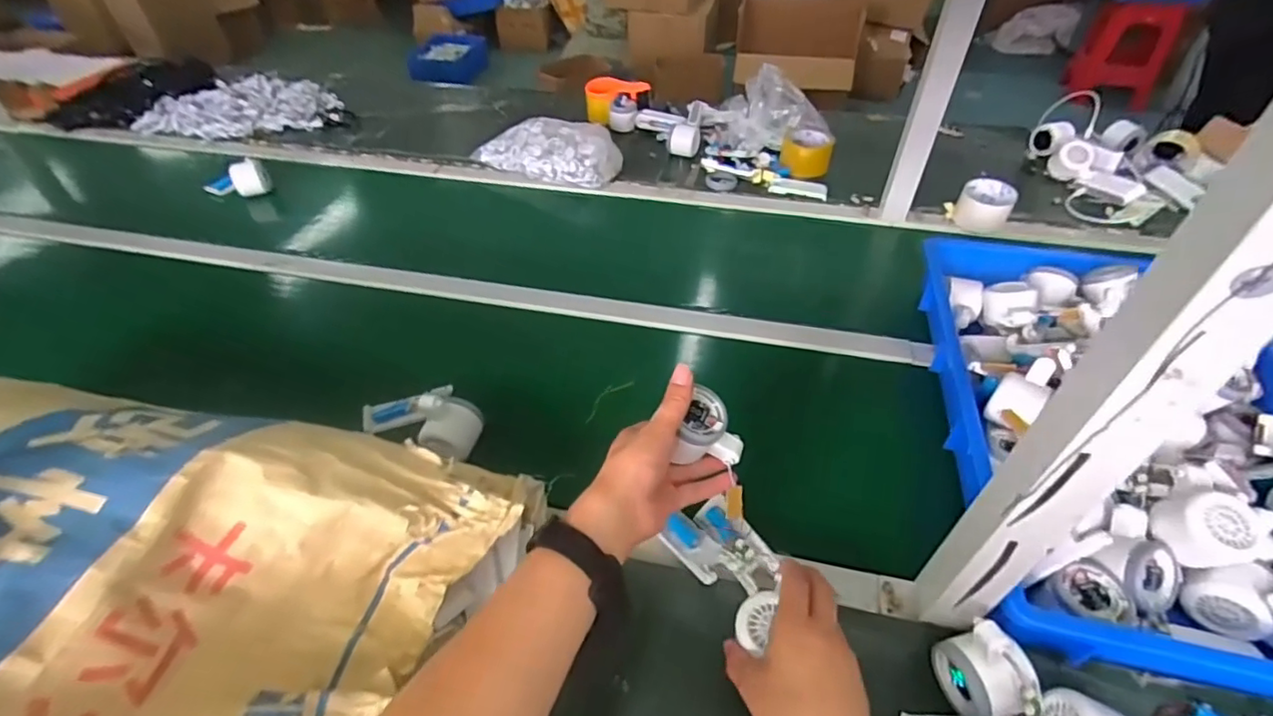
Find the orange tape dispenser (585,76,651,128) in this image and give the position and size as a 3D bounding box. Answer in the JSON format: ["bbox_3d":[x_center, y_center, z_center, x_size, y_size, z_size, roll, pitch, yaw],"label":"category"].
[{"bbox_3d":[-0.045,-0.581,1.296,0.137,0.083,0.076,9,46,10],"label":"orange tape dispenser"}]

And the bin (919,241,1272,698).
[{"bbox_3d":[0.532,0.048,0.616,0.365,0.090,0.557,9,46,10],"label":"bin"}]

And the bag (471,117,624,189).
[{"bbox_3d":[-0.167,-0.408,1.142,0.296,0.085,0.148,24,50,23],"label":"bag"}]

